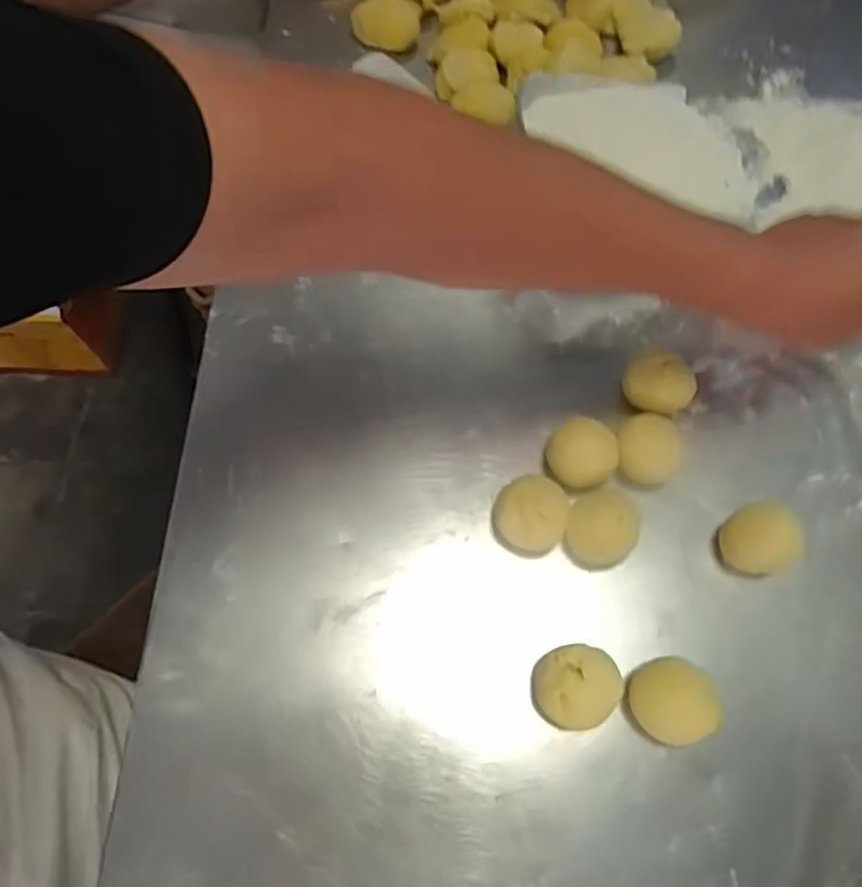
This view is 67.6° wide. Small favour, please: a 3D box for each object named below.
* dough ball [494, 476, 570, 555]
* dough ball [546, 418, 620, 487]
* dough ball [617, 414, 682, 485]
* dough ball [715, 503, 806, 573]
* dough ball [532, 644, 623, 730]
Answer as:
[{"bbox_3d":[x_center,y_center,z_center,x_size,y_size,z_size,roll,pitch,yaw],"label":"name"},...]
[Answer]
[{"bbox_3d":[0.066,0.047,0.416,0.044,0.031,0.045,-1,68,2],"label":"dough ball"},{"bbox_3d":[0.102,0.008,0.432,0.045,0.030,0.039,24,71,11],"label":"dough ball"},{"bbox_3d":[0.143,0.005,0.430,0.040,0.029,0.043,-1,68,2],"label":"dough ball"},{"bbox_3d":[0.209,0.060,0.403,0.042,0.031,0.040,-1,68,2],"label":"dough ball"},{"bbox_3d":[0.084,0.142,0.375,0.050,0.036,0.044,-9,68,-2],"label":"dough ball"}]

